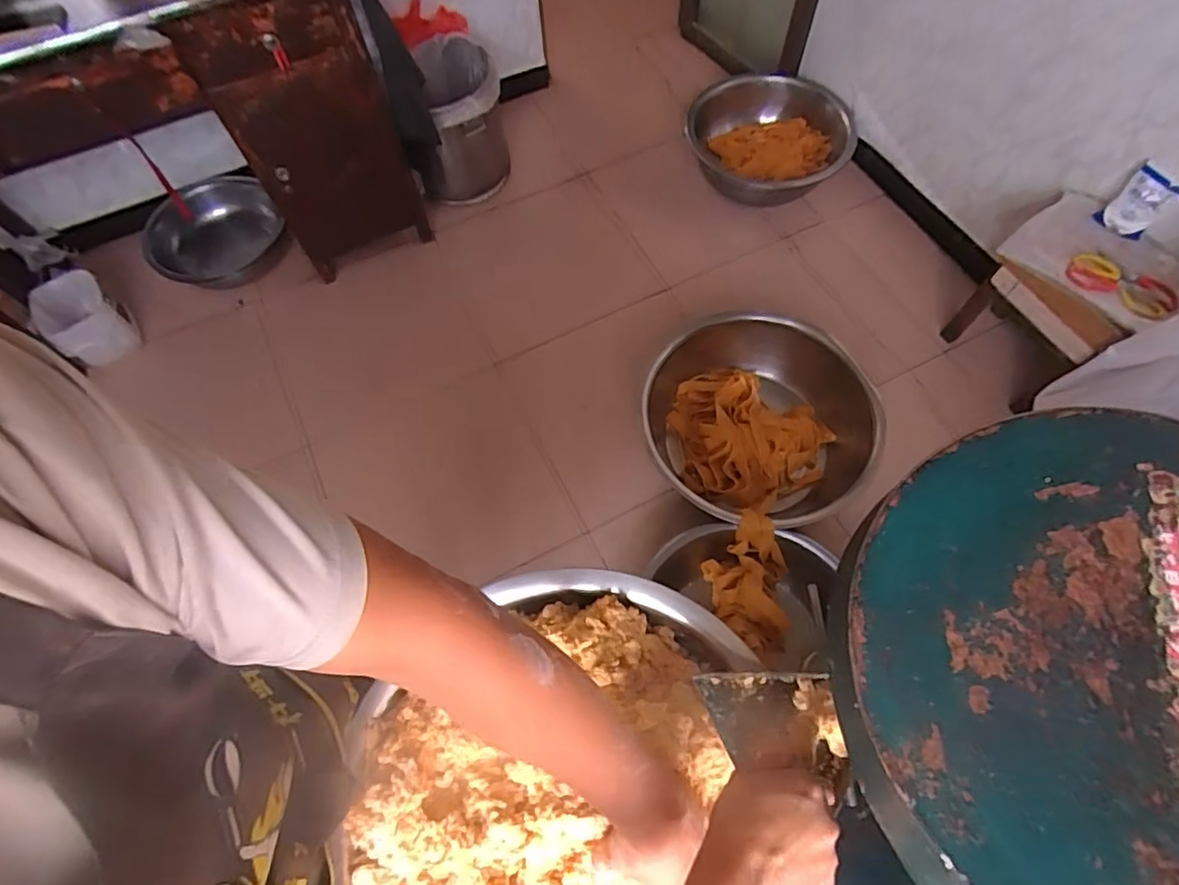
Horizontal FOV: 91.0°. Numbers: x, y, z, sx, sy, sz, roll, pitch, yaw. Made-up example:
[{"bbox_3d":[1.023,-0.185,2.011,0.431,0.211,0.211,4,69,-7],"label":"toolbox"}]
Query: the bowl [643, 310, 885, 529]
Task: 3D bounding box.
[{"bbox_3d":[0.486,-0.063,1.627,0.645,0.234,0.577,-33,68,-12],"label":"bowl"}]

